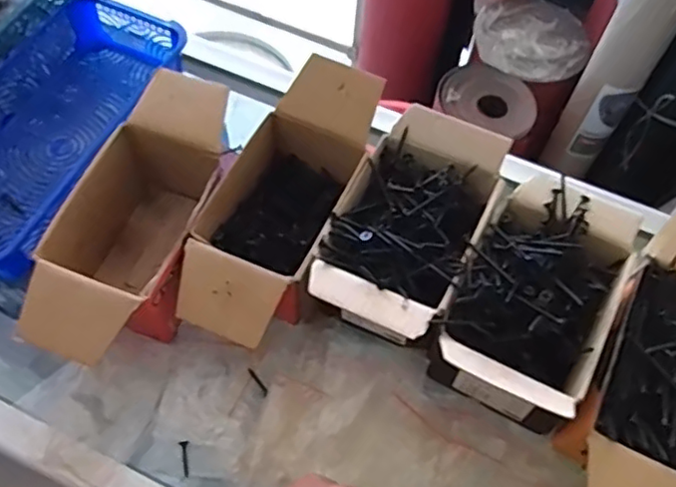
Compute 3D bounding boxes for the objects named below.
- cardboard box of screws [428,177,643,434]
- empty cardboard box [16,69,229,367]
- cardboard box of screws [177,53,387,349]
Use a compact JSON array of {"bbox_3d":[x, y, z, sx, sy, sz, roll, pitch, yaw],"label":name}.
[{"bbox_3d":[0.130,0.040,0.424,0.096,0.078,0.157,26,63,12],"label":"cardboard box of screws"},{"bbox_3d":[-0.142,-0.011,0.459,0.085,0.084,0.204,18,62,8],"label":"empty cardboard box"},{"bbox_3d":[-0.042,-0.028,0.451,0.086,0.083,0.199,22,62,10],"label":"cardboard box of screws"}]

